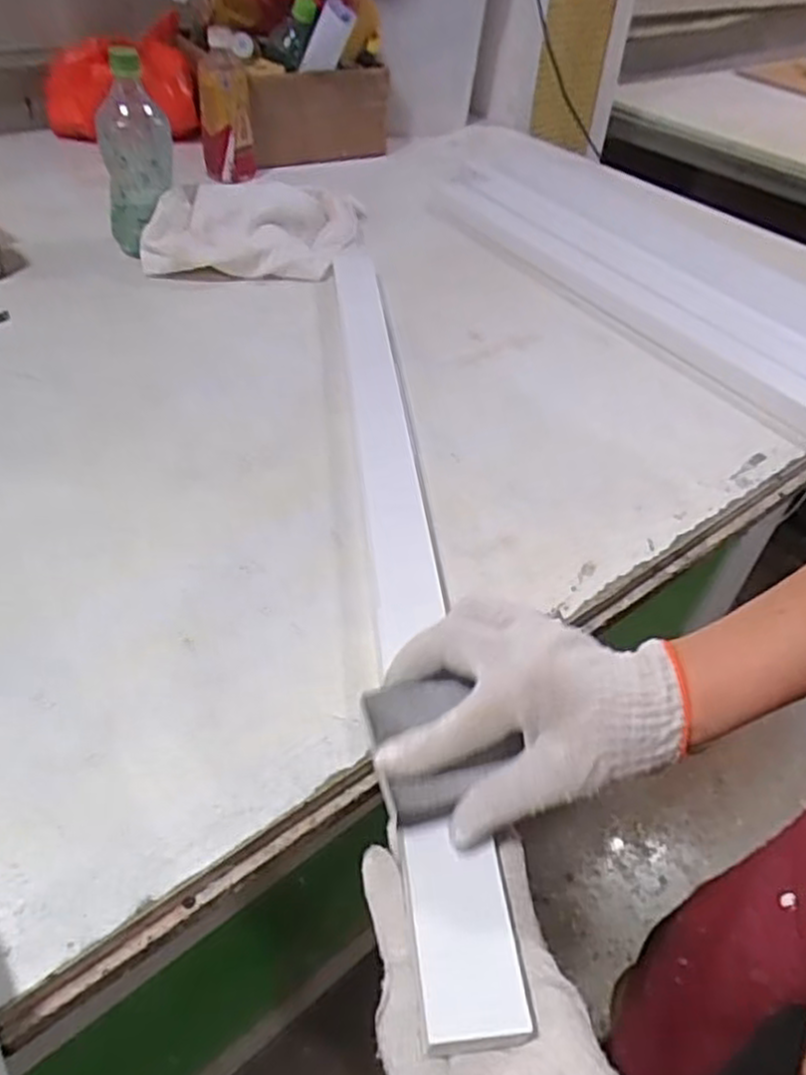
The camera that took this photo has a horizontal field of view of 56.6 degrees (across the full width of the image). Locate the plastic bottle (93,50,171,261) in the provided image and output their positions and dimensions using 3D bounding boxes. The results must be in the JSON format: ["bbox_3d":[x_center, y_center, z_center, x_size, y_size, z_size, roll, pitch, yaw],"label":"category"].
[{"bbox_3d":[-0.314,-0.450,0.874,0.070,0.216,0.076,8,19,5],"label":"plastic bottle"}]

